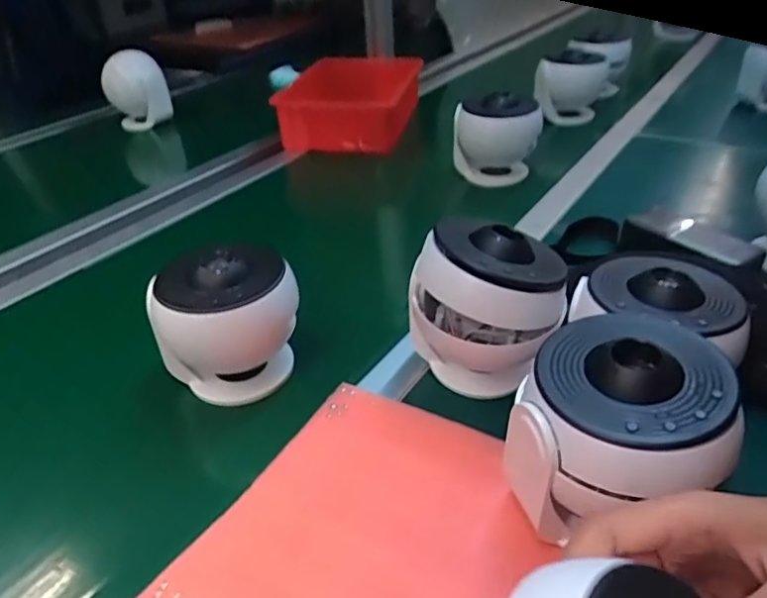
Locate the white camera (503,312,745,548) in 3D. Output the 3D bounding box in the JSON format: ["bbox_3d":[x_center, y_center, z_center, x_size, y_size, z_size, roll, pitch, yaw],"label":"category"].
[{"bbox_3d":[0.140,0.088,0.352,0.114,0.123,0.124,25,43,34],"label":"white camera"}]

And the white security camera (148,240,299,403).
[{"bbox_3d":[-0.133,0.016,0.501,0.097,0.113,0.090,10,36,17],"label":"white security camera"}]

